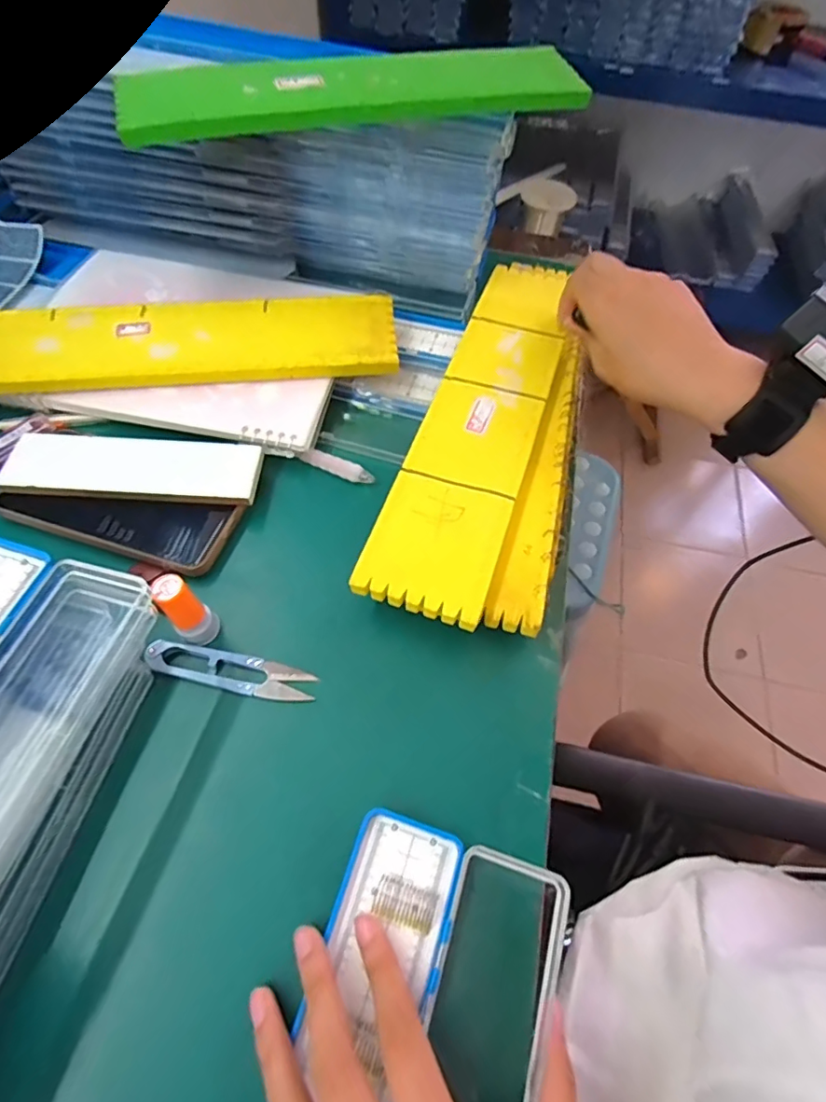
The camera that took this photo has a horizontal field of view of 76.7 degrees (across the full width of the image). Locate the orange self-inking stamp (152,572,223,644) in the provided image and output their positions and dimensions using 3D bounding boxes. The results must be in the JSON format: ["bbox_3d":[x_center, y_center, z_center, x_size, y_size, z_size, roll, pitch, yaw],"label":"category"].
[{"bbox_3d":[-0.133,0.034,0.306,0.022,0.058,0.027,-37,67,-22],"label":"orange self-inking stamp"}]

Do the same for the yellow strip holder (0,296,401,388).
[{"bbox_3d":[-0.185,-0.166,0.412,0.340,0.014,0.082,-4,59,-5],"label":"yellow strip holder"}]

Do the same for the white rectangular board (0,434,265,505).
[{"bbox_3d":[-0.195,-0.059,0.368,0.170,0.008,0.053,2,59,-1],"label":"white rectangular board"}]

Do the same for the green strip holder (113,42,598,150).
[{"bbox_3d":[-0.037,-0.342,0.388,0.335,0.019,0.082,-14,61,-10],"label":"green strip holder"}]

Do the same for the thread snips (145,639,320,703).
[{"bbox_3d":[-0.109,0.072,0.313,0.101,0.007,0.022,10,59,4],"label":"thread snips"}]

